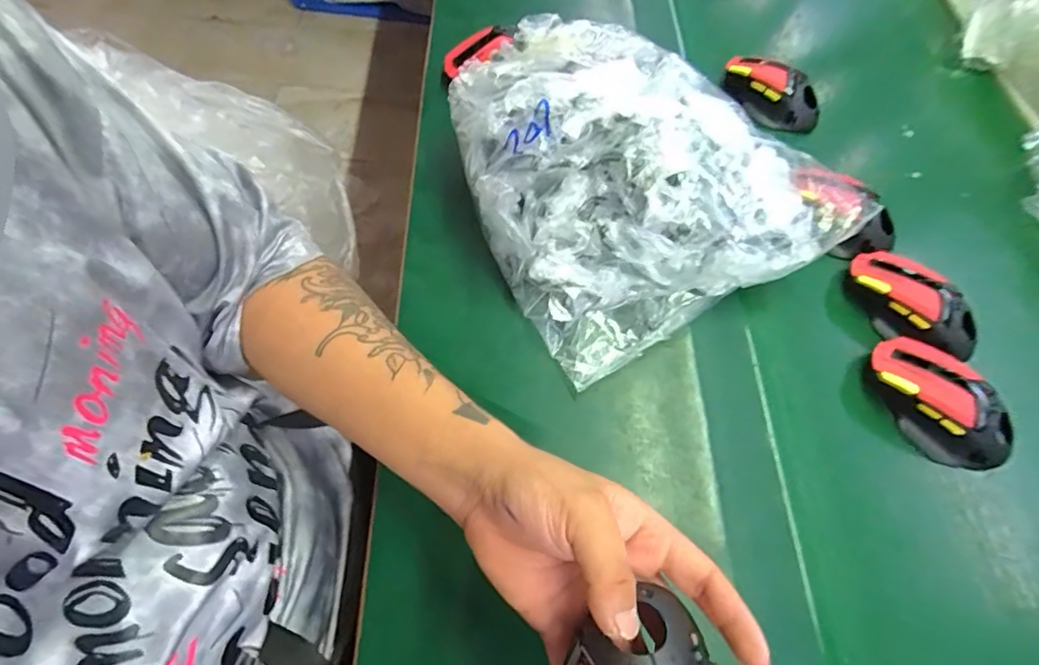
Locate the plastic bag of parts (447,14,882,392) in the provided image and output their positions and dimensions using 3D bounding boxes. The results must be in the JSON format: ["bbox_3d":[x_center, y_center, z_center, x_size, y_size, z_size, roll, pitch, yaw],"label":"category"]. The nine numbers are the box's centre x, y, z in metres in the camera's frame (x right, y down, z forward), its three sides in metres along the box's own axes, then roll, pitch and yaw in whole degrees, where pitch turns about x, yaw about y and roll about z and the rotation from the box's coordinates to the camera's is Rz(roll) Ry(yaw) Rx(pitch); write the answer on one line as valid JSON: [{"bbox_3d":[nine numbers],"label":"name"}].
[{"bbox_3d":[0.095,-0.150,0.461,0.266,0.122,0.298,-24,66,-15],"label":"plastic bag of parts"}]

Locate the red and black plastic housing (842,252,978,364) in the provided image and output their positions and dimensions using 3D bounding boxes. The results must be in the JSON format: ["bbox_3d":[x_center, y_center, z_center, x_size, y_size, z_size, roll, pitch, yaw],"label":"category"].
[{"bbox_3d":[0.341,-0.025,0.446,0.060,0.032,0.112,-34,69,-19],"label":"red and black plastic housing"}]

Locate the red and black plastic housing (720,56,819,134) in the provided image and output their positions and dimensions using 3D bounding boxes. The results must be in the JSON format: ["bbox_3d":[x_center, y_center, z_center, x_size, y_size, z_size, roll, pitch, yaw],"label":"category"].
[{"bbox_3d":[0.279,-0.267,0.568,0.119,0.043,0.042,40,67,16],"label":"red and black plastic housing"}]

